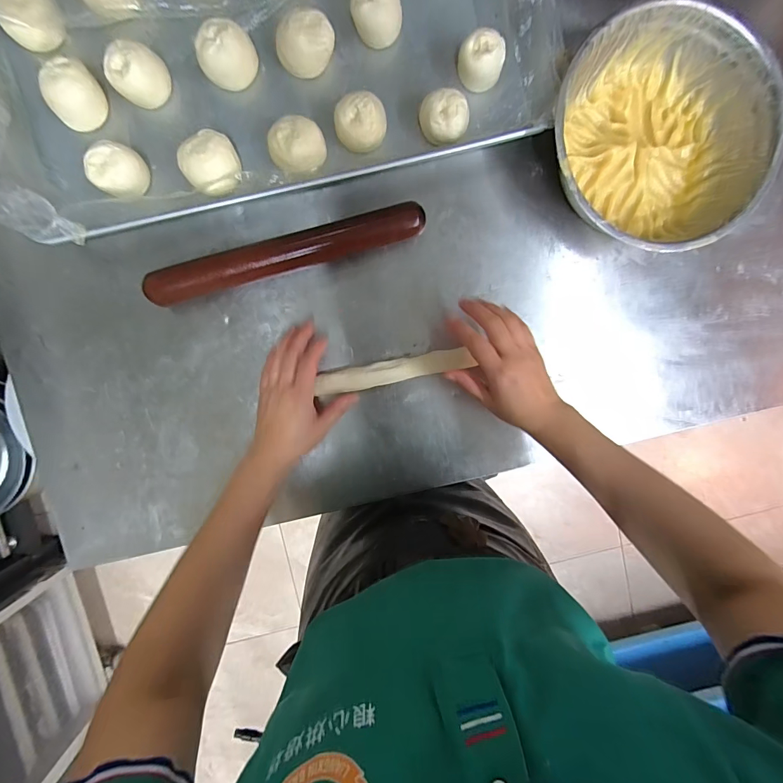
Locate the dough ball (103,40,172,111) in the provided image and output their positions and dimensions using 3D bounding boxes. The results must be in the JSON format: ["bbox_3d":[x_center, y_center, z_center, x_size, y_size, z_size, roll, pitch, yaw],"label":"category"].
[{"bbox_3d":[-0.276,-0.347,0.420,0.056,0.038,0.053,-1,96,-5],"label":"dough ball"}]

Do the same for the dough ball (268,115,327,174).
[{"bbox_3d":[-0.107,-0.277,0.438,0.065,0.043,0.059,-21,97,-3],"label":"dough ball"}]

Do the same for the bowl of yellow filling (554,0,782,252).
[{"bbox_3d":[0.299,-0.287,0.449,0.252,0.079,0.241,-1,96,-5],"label":"bowl of yellow filling"}]

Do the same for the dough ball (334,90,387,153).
[{"bbox_3d":[-0.035,-0.304,0.441,0.057,0.044,0.052,-1,96,-5],"label":"dough ball"}]

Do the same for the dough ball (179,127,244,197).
[{"bbox_3d":[-0.202,-0.254,0.433,0.060,0.041,0.056,-1,96,-5],"label":"dough ball"}]

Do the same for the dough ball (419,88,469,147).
[{"bbox_3d":[0.060,-0.312,0.445,0.053,0.038,0.048,29,93,-7],"label":"dough ball"}]

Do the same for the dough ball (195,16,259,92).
[{"bbox_3d":[-0.181,-0.370,0.423,0.064,0.040,0.054,-21,97,-3],"label":"dough ball"}]

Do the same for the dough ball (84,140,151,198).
[{"bbox_3d":[-0.300,-0.240,0.424,0.045,0.039,0.049,-1,96,-5],"label":"dough ball"}]

